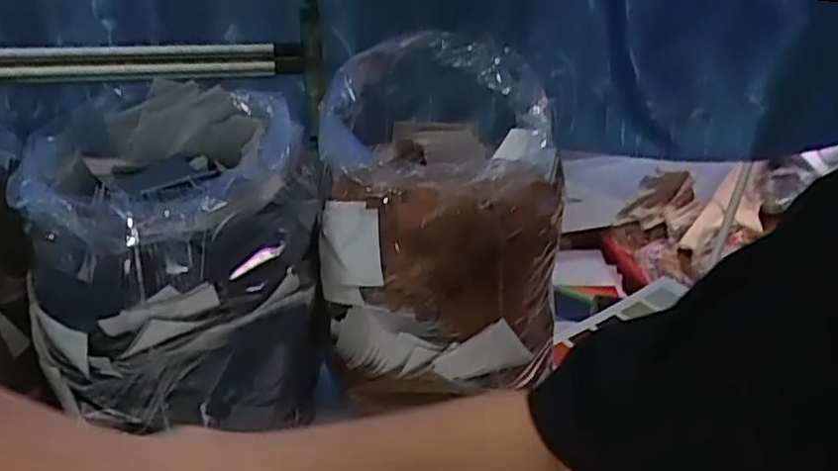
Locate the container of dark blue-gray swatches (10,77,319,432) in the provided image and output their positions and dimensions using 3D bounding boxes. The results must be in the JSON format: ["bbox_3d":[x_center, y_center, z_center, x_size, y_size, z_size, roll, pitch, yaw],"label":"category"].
[{"bbox_3d":[-0.163,0.039,0.491,0.173,0.231,0.196,-14,33,-23],"label":"container of dark blue-gray swatches"}]

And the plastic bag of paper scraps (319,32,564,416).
[{"bbox_3d":[0.012,-0.010,0.533,0.152,0.199,0.236,3,29,-1],"label":"plastic bag of paper scraps"}]

